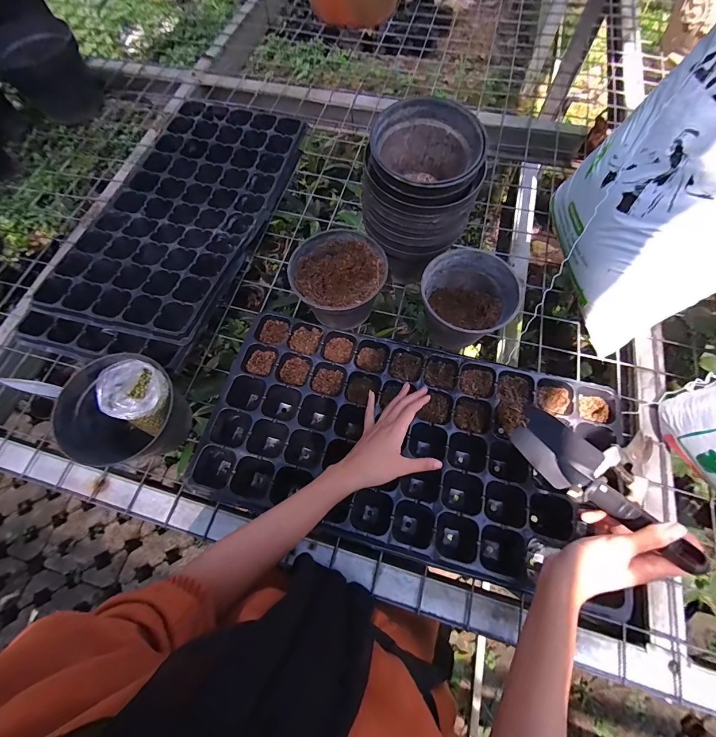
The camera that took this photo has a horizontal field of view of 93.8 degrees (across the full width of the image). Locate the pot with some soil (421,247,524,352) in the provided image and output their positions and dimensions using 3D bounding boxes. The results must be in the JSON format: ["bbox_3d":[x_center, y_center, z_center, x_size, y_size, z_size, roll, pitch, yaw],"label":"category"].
[{"bbox_3d":[0.144,-0.090,0.476,0.125,0.098,0.114,-1,68,2],"label":"pot with some soil"}]

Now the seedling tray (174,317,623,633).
[{"bbox_3d":[0.067,0.096,0.457,0.508,0.060,0.273,13,69,8],"label":"seedling tray"}]

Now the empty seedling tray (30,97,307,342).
[{"bbox_3d":[-0.306,-0.301,0.593,0.286,0.047,0.536,12,69,7],"label":"empty seedling tray"}]

